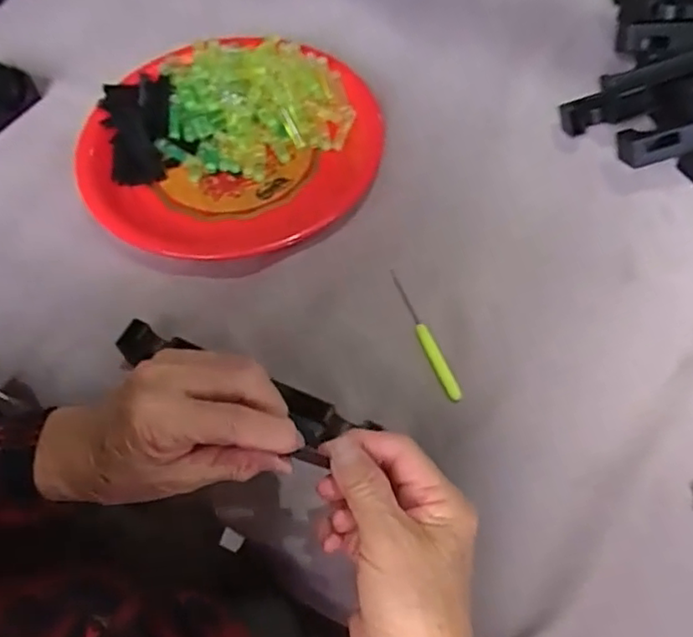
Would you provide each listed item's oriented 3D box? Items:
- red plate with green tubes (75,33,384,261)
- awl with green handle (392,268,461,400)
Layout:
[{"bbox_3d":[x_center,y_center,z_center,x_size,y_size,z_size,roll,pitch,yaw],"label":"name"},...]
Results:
[{"bbox_3d":[-0.102,-0.150,0.557,0.238,0.052,0.239,-1,57,2],"label":"red plate with green tubes"},{"bbox_3d":[0.054,0.010,0.471,0.011,0.014,0.111,-21,59,-10],"label":"awl with green handle"}]

